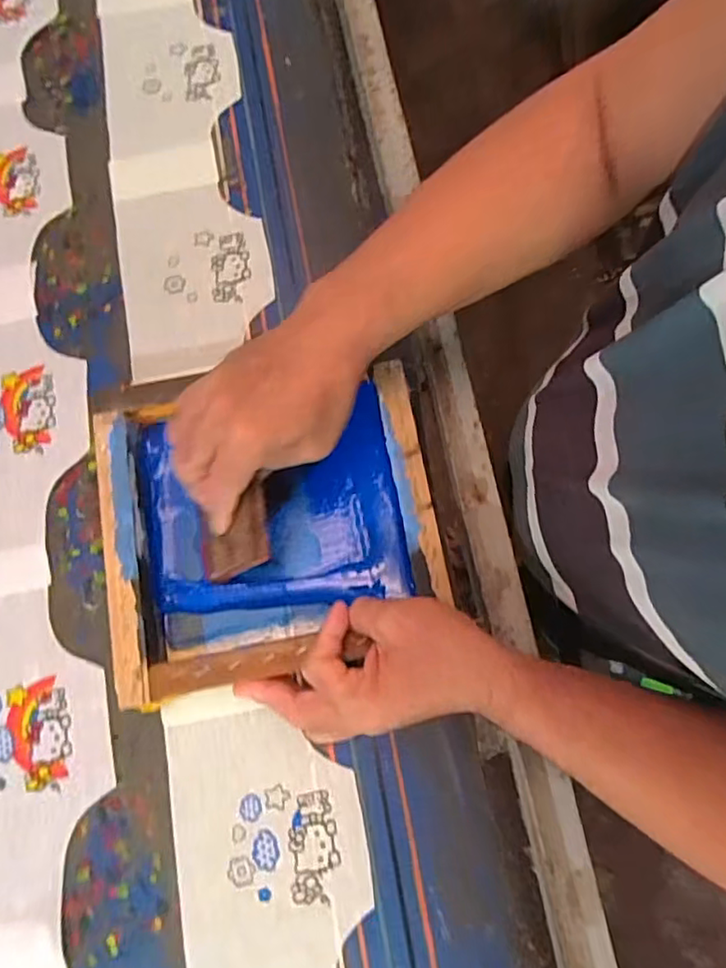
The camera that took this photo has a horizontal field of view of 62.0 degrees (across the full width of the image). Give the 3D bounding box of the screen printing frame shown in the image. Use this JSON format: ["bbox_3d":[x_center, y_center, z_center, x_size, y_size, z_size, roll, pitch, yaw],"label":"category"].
[{"bbox_3d":[-0.075,0.025,0.478,0.249,0.056,0.237,-11,75,-1],"label":"screen printing frame"}]

